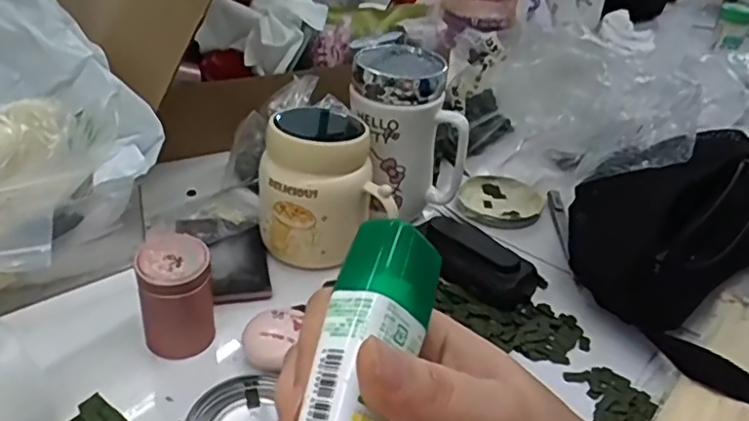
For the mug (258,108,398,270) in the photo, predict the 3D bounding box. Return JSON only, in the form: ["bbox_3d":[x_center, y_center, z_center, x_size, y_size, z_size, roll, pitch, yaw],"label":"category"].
[{"bbox_3d":[-0.032,-0.019,0.490,0.101,0.110,0.077,10,34,6],"label":"mug"}]

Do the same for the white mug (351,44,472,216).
[{"bbox_3d":[0.022,-0.060,0.534,0.083,0.135,0.079,-12,38,-25],"label":"white mug"}]

